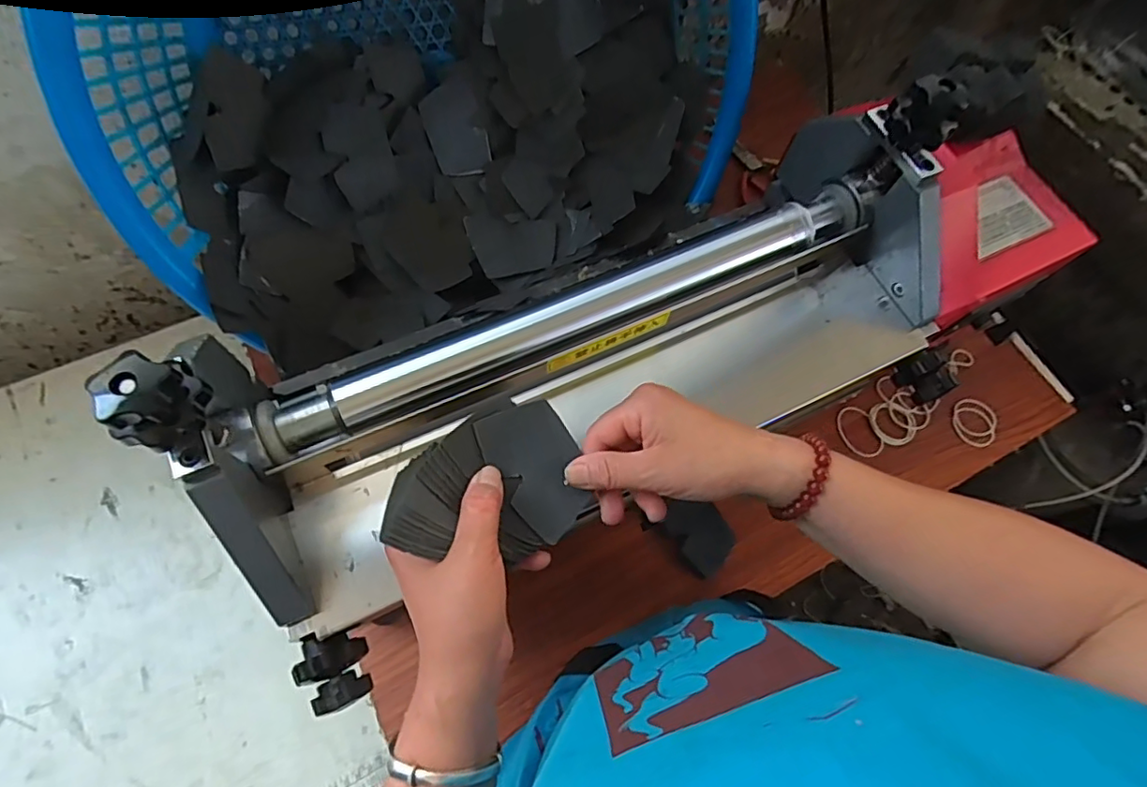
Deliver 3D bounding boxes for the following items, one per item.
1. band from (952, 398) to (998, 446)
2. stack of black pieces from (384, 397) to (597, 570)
[{"bbox_3d":[0.461,0.033,0.672,0.052,0.007,0.055,0,64,0],"label":"band"},{"bbox_3d":[-0.051,0.055,0.341,0.118,0.023,0.084,-11,82,-30],"label":"stack of black pieces"}]

